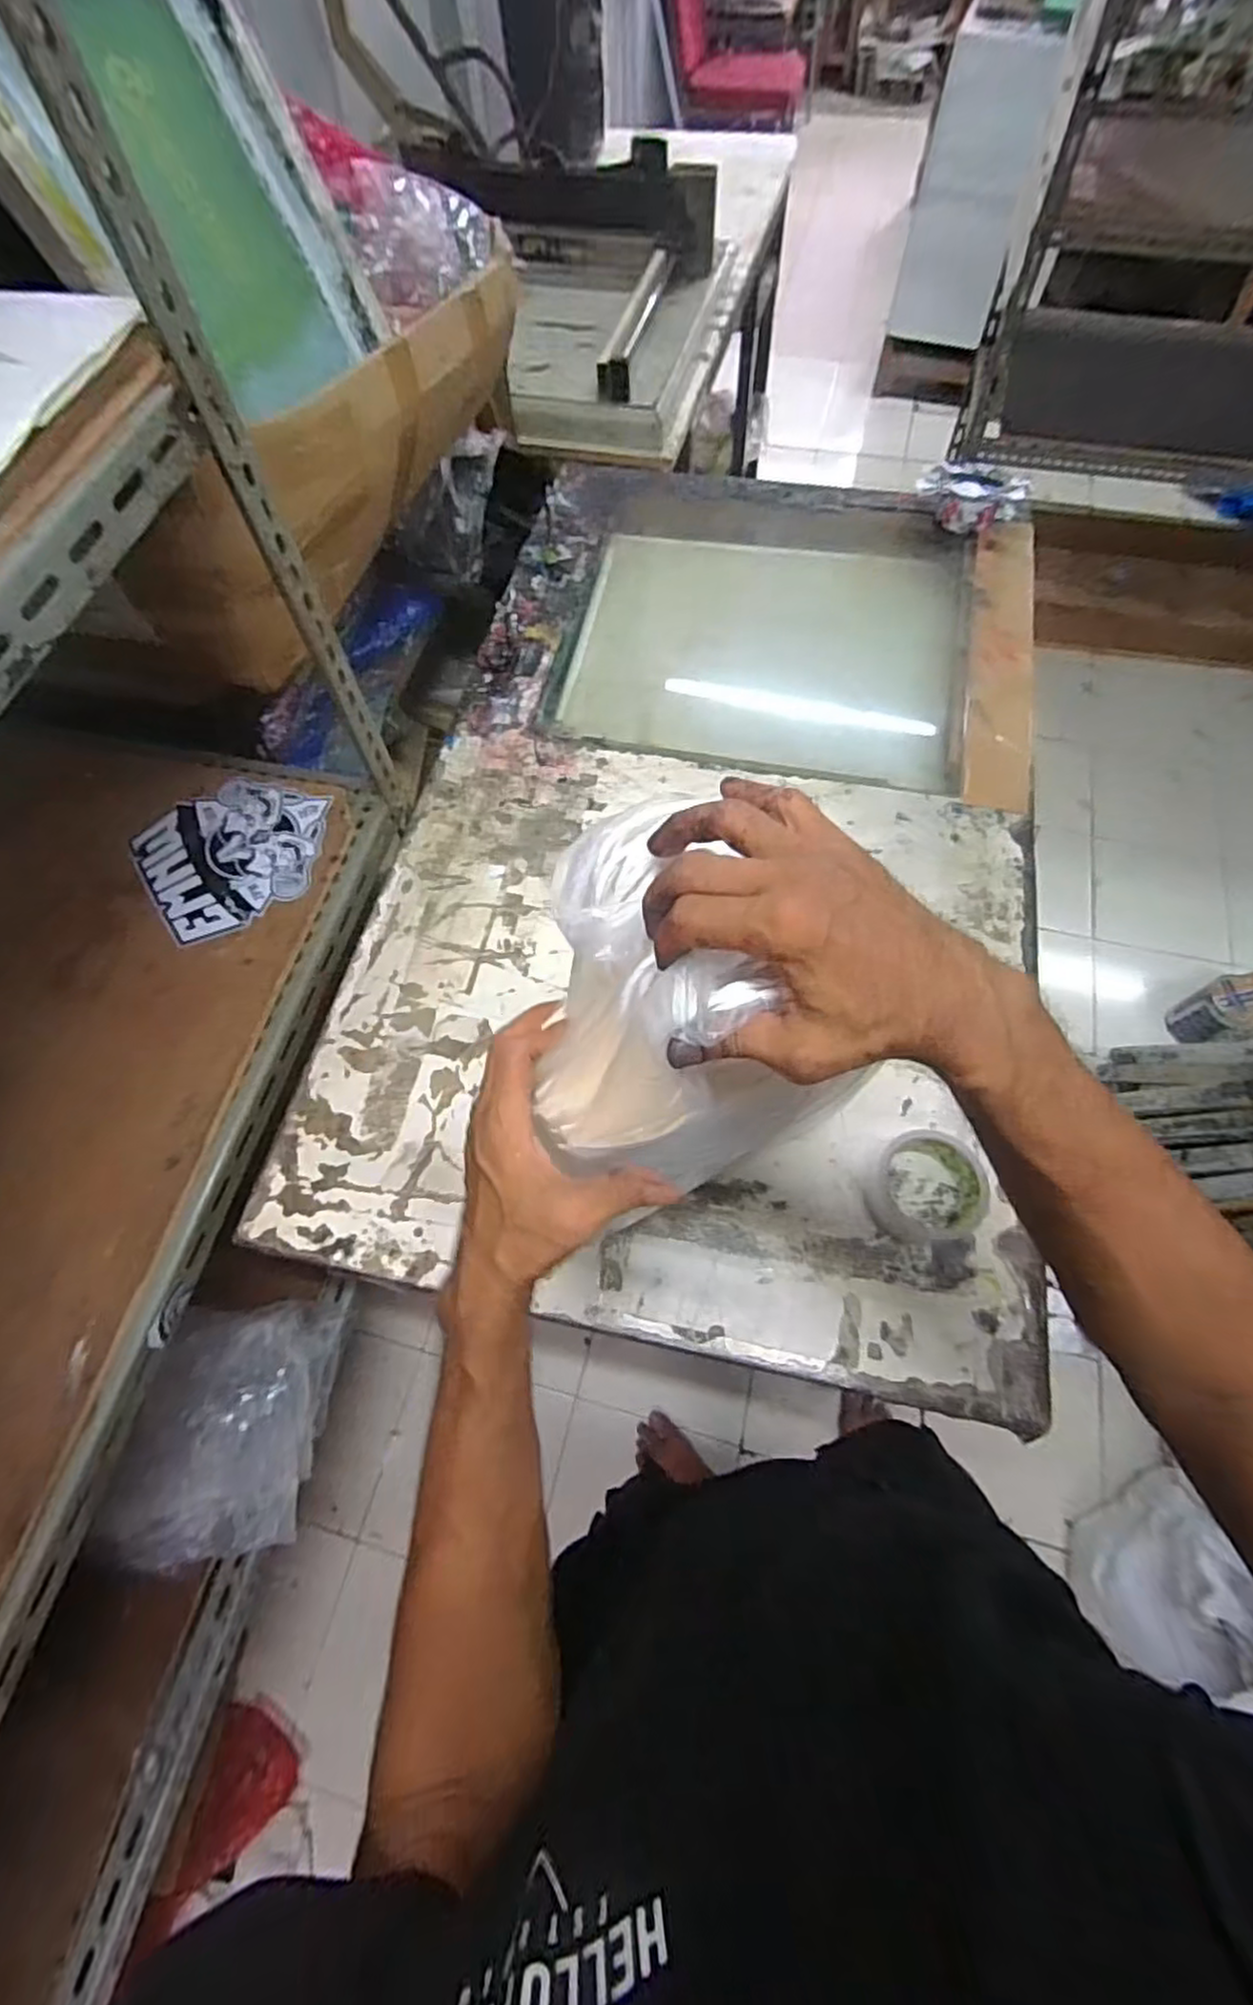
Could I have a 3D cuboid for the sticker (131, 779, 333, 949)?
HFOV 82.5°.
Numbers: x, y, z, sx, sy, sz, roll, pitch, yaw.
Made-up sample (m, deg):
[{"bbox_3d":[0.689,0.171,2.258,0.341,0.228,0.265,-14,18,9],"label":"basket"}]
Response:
[{"bbox_3d":[-0.433,-0.172,0.800,0.202,0.009,0.185,-33,71,-15],"label":"sticker"}]

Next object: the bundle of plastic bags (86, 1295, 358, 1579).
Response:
[{"bbox_3d":[-0.482,0.503,0.858,0.212,0.120,0.280,4,65,4],"label":"bundle of plastic bags"}]

